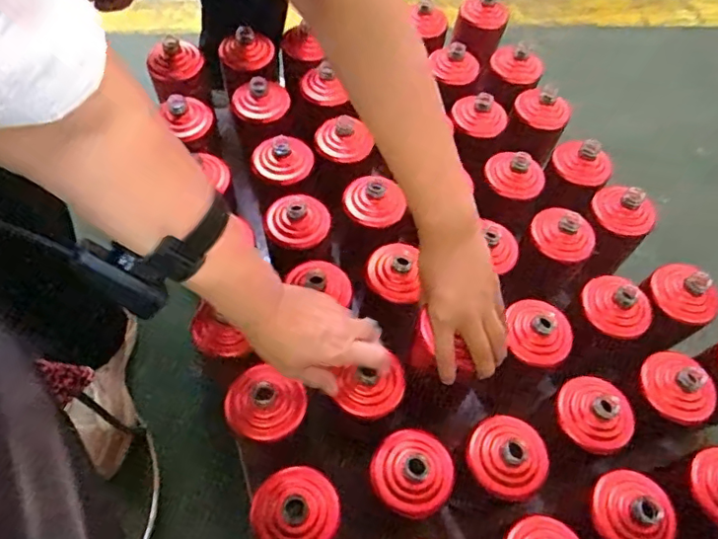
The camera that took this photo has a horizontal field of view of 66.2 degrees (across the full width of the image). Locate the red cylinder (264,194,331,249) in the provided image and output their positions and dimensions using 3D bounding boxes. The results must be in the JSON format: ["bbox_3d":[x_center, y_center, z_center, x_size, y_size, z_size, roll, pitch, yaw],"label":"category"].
[{"bbox_3d":[-0.075,-0.064,0.684,0.082,0.037,0.068,-7,60,-8],"label":"red cylinder"}]

